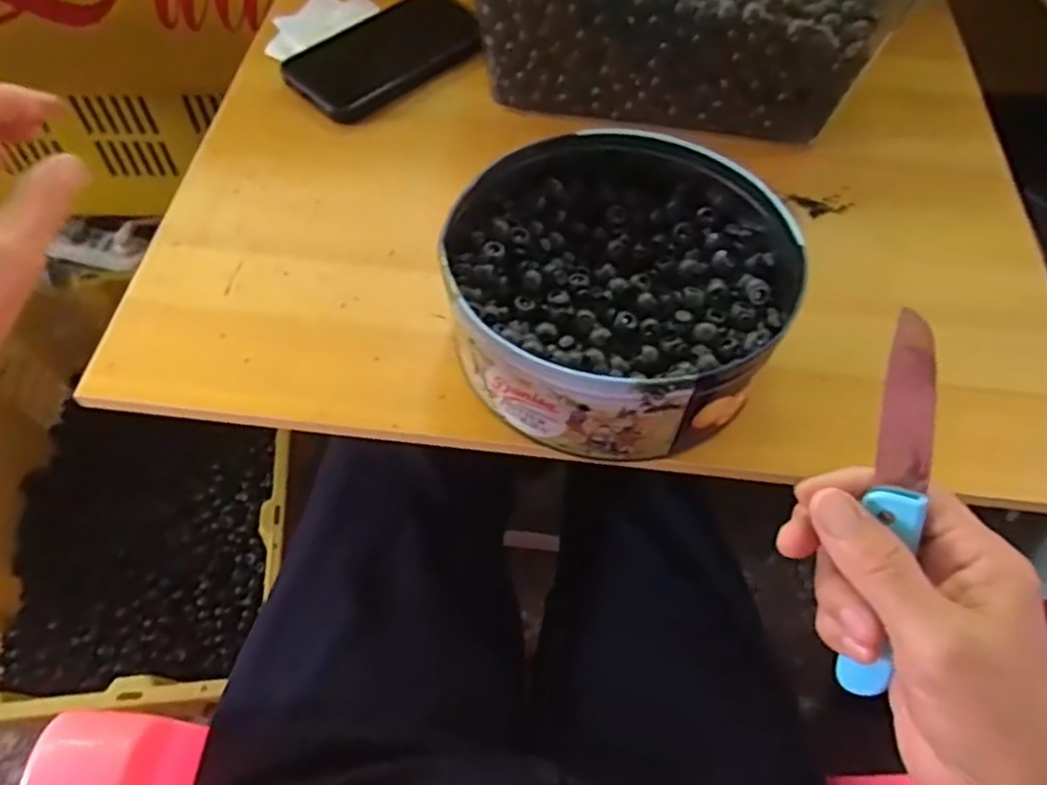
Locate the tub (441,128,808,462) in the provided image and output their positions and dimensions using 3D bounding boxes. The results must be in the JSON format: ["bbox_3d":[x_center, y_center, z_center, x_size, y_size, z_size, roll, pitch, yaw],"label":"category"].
[{"bbox_3d":[0.054,-0.066,0.431,0.180,0.077,0.197,1,59,-2],"label":"tub"}]

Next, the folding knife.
[{"bbox_3d":[0.143,0.050,0.284,0.015,0.162,0.016,-3,18,-5],"label":"folding knife"}]

